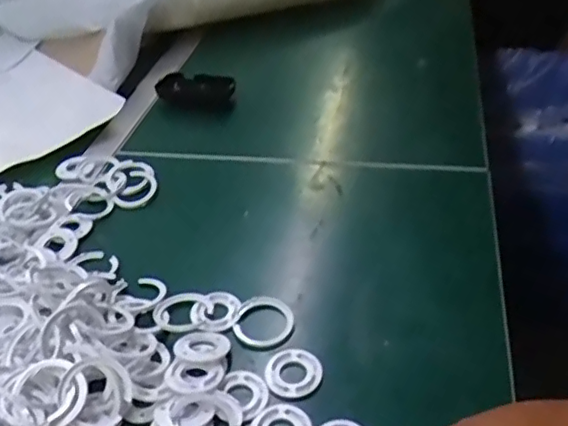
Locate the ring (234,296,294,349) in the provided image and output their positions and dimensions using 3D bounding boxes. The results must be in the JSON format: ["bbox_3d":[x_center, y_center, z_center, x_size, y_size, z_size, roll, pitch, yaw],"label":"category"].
[{"bbox_3d":[-0.018,0.090,0.513,0.048,0.009,0.046,-4,38,3],"label":"ring"}]

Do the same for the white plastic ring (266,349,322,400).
[{"bbox_3d":[0.007,0.125,0.474,0.044,0.007,0.043,-4,38,3],"label":"white plastic ring"}]

